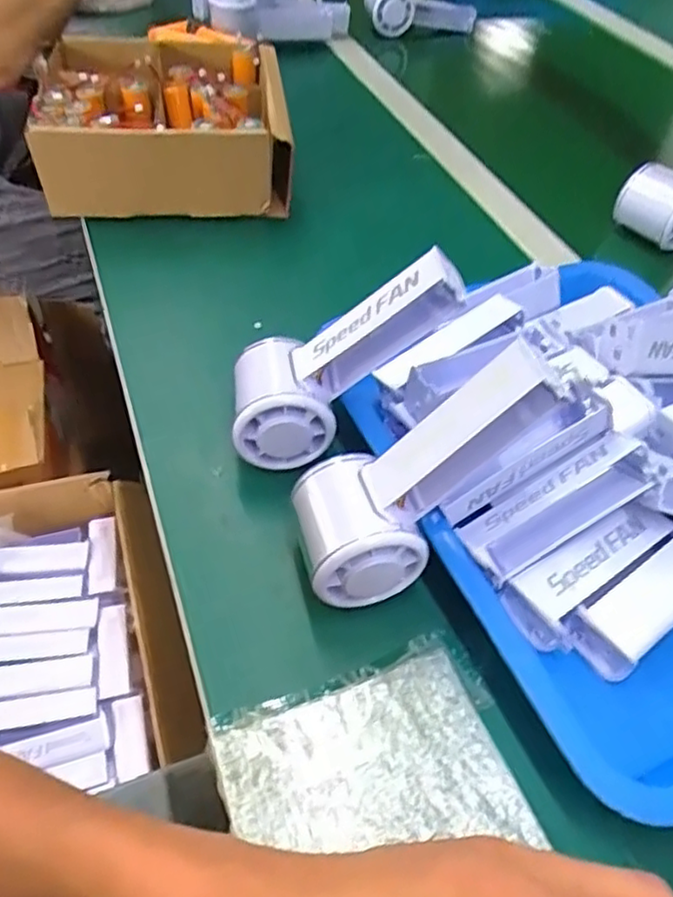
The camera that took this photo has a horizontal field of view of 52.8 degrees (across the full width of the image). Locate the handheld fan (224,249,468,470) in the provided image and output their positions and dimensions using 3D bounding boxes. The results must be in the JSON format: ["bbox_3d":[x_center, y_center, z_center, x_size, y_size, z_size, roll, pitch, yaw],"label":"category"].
[{"bbox_3d":[-0.001,-0.056,0.382,0.150,0.055,0.056,-38,52,14],"label":"handheld fan"}]

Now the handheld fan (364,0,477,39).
[{"bbox_3d":[0.124,-0.628,0.967,0.182,0.061,0.044,-14,51,-16],"label":"handheld fan"}]

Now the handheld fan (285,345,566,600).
[{"bbox_3d":[0.037,0.007,0.323,0.144,0.058,0.058,-45,54,17],"label":"handheld fan"}]

